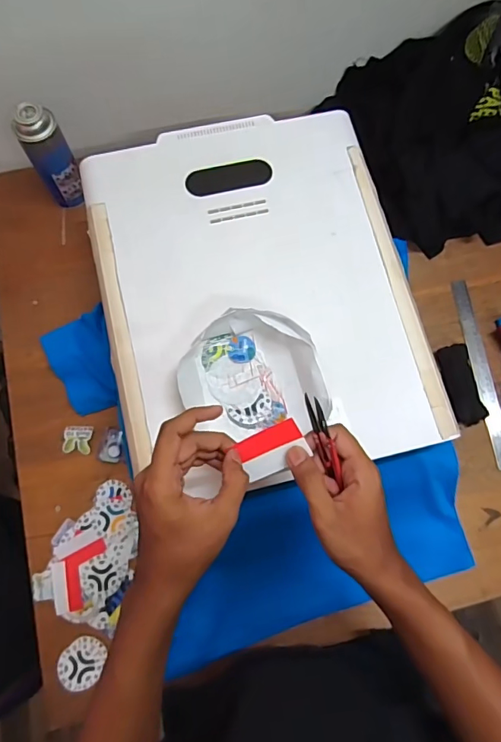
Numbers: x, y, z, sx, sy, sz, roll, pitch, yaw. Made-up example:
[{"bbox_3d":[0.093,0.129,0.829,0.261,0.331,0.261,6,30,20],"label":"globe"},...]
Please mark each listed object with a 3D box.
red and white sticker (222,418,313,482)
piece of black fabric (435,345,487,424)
[{"bbox_3d":[0.020,0.068,0.400,0.055,0.004,0.036,-26,88,6],"label":"red and white sticker"},{"bbox_3d":[0.340,0.021,0.740,0.058,0.016,0.129,-9,73,-5],"label":"piece of black fabric"}]

